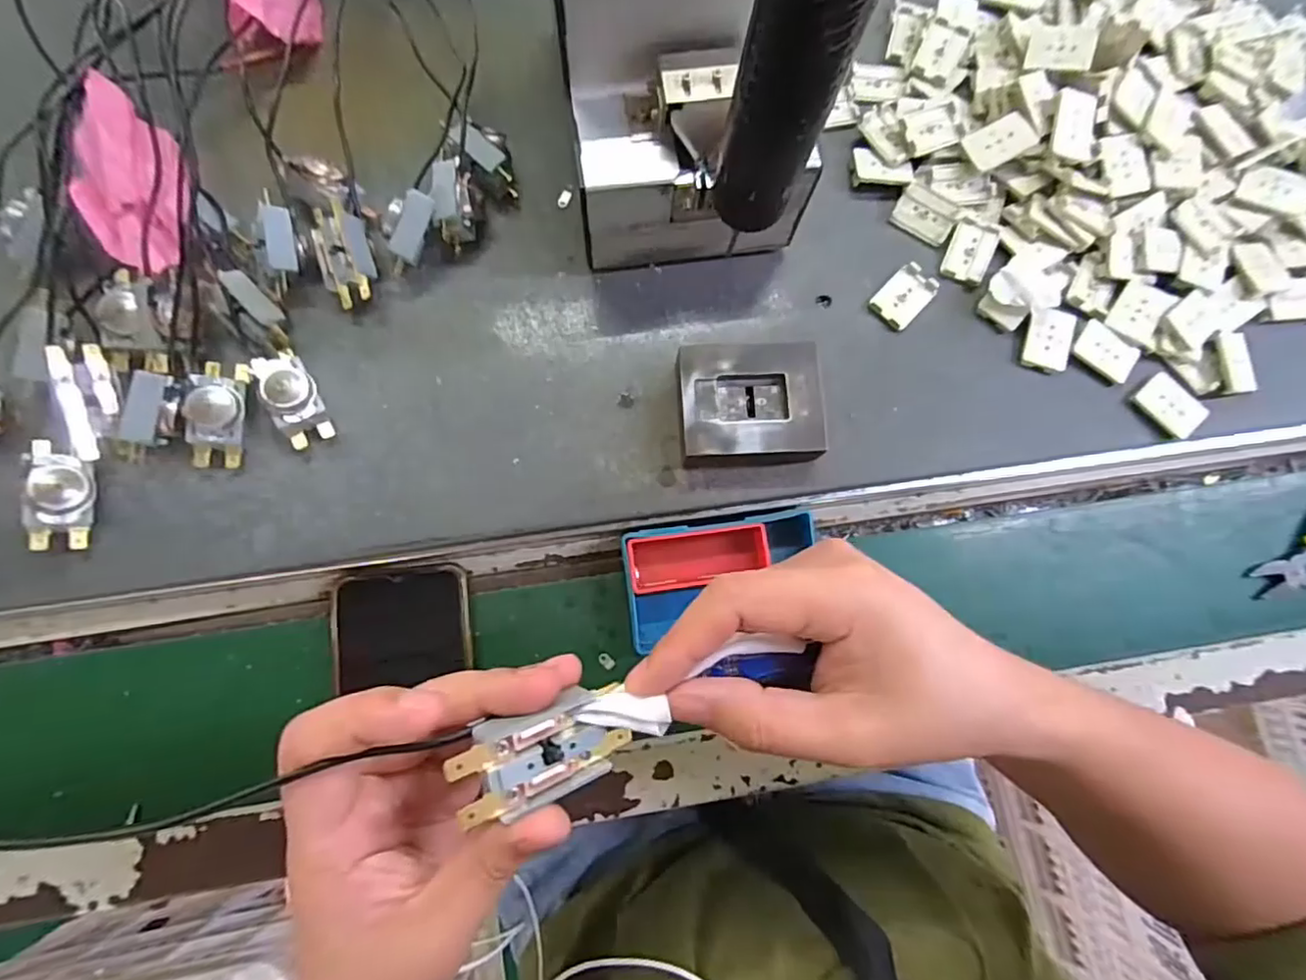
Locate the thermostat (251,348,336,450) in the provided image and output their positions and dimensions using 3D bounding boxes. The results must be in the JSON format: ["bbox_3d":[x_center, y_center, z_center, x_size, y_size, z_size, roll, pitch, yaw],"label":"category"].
[{"bbox_3d":[-0.203,-0.055,0.349,0.026,0.025,0.058,-24,83,-7],"label":"thermostat"}]

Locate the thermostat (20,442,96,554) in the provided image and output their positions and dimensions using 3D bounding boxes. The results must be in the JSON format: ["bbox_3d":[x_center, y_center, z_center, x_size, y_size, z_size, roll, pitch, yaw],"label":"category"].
[{"bbox_3d":[-0.314,0.004,0.329,0.019,0.029,0.054,10,90,40],"label":"thermostat"}]

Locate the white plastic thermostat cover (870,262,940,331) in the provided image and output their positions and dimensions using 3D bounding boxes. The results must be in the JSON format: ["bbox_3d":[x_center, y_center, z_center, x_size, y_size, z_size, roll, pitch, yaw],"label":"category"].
[{"bbox_3d":[0.159,-0.122,0.393,0.028,0.006,0.041,43,81,3],"label":"white plastic thermostat cover"}]

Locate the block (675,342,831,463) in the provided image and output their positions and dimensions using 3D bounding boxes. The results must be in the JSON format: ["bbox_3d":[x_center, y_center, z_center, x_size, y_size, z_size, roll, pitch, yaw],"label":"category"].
[{"bbox_3d":[0.055,-0.047,0.363,0.080,0.029,0.070,-3,81,-4],"label":"block"}]

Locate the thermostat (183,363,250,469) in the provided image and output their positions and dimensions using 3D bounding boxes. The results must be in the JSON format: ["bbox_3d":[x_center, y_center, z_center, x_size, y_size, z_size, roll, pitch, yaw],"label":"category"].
[{"bbox_3d":[-0.241,-0.043,0.348,0.028,0.023,0.058,4,81,-3],"label":"thermostat"}]

